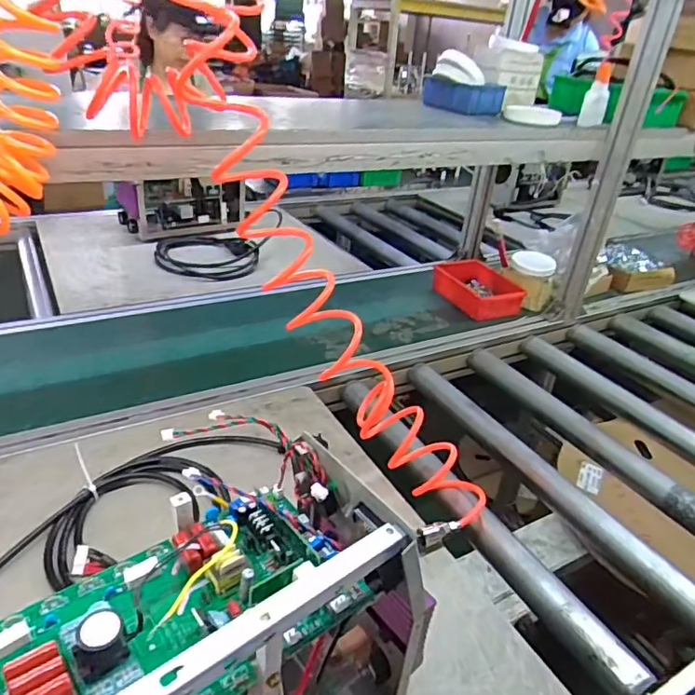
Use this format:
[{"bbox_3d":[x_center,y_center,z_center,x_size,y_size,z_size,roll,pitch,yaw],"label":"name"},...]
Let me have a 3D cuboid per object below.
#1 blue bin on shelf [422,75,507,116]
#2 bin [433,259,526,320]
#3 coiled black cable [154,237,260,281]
[{"bbox_3d":[0.216,-0.490,1.066,0.093,0.053,0.143,-12,35,-28],"label":"blue bin on shelf"},{"bbox_3d":[0.292,-0.140,1.275,0.140,0.060,0.222,-8,33,-22],"label":"bin"},{"bbox_3d":[-0.343,-0.228,1.350,0.234,0.028,0.304,-10,34,-25],"label":"coiled black cable"}]

